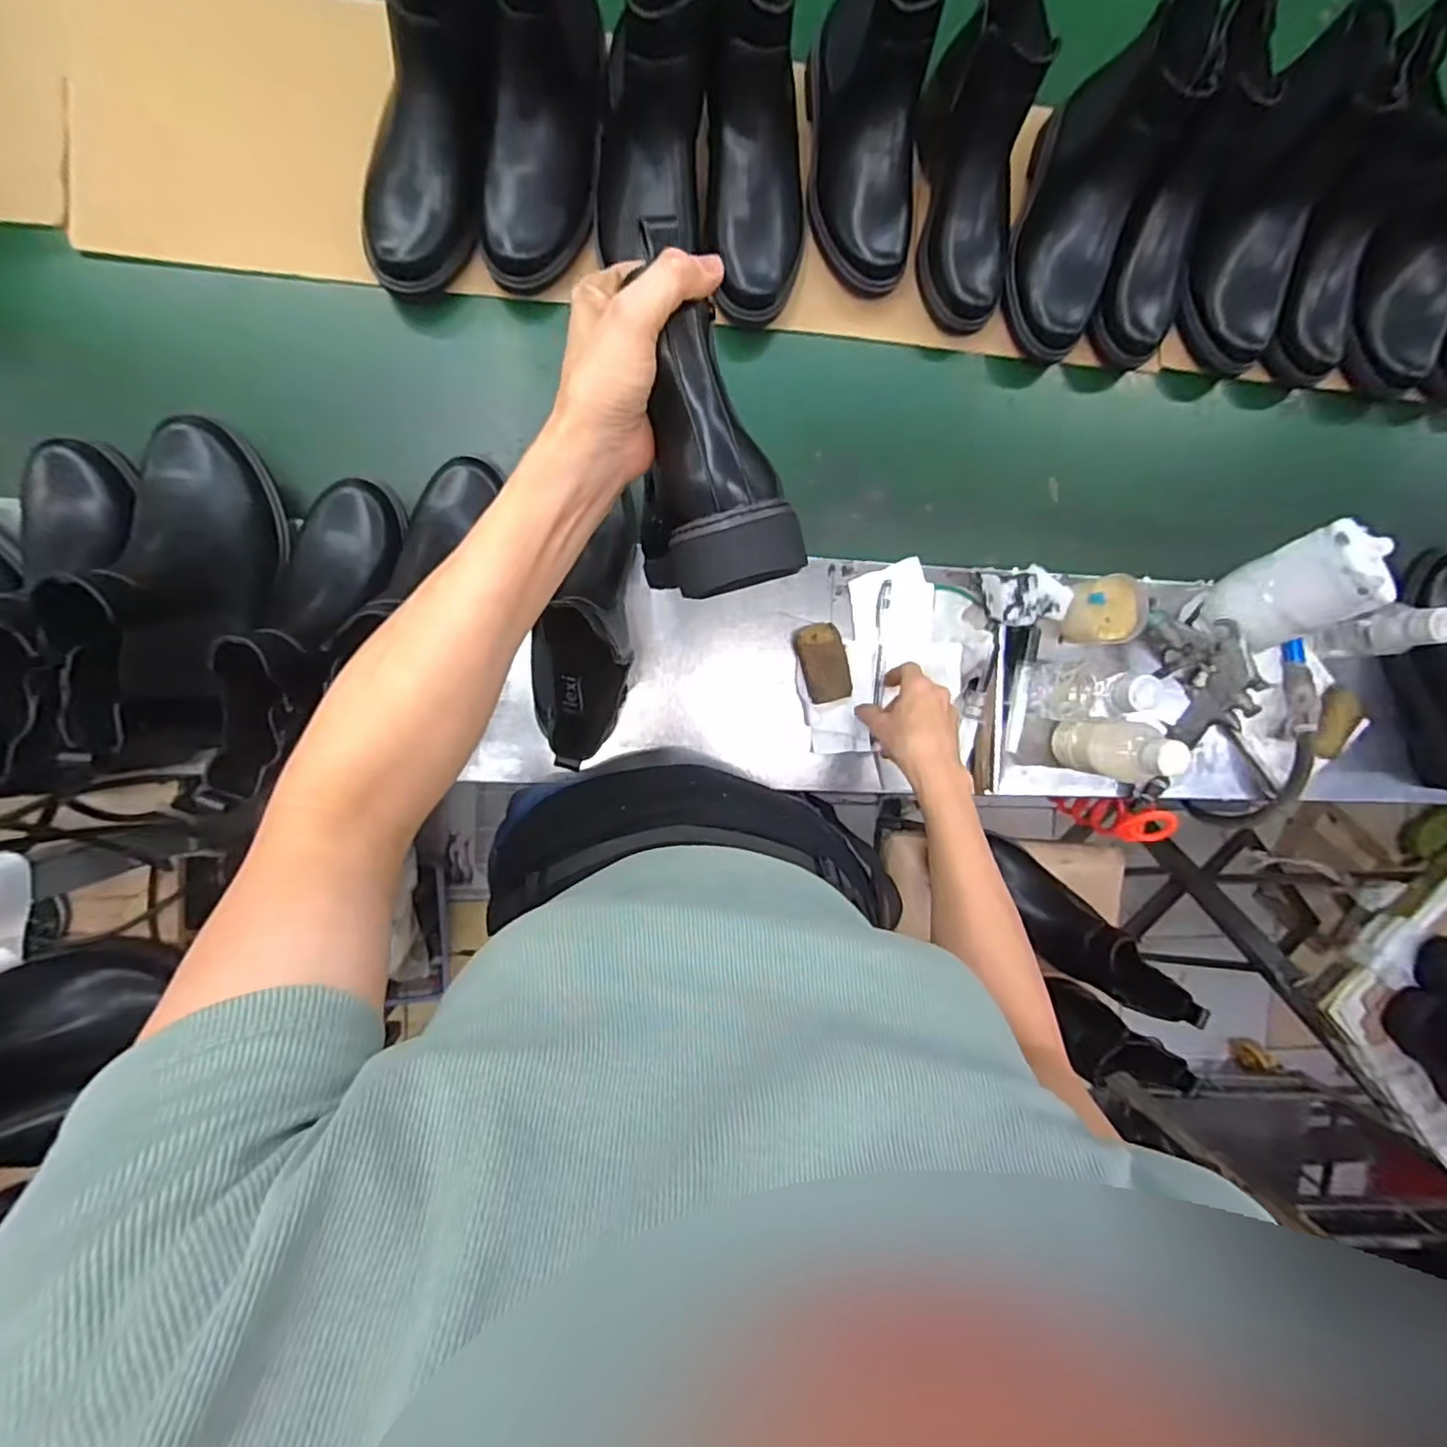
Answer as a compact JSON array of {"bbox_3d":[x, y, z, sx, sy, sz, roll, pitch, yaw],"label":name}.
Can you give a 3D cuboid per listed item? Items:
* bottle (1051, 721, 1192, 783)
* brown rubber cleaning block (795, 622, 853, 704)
[{"bbox_3d":[0.367,0.026,0.623,0.044,0.134,0.051,10,91,-8],"label":"bottle"},{"bbox_3d":[0.098,-0.058,0.631,0.045,0.018,0.075,-18,95,-6],"label":"brown rubber cleaning block"}]

